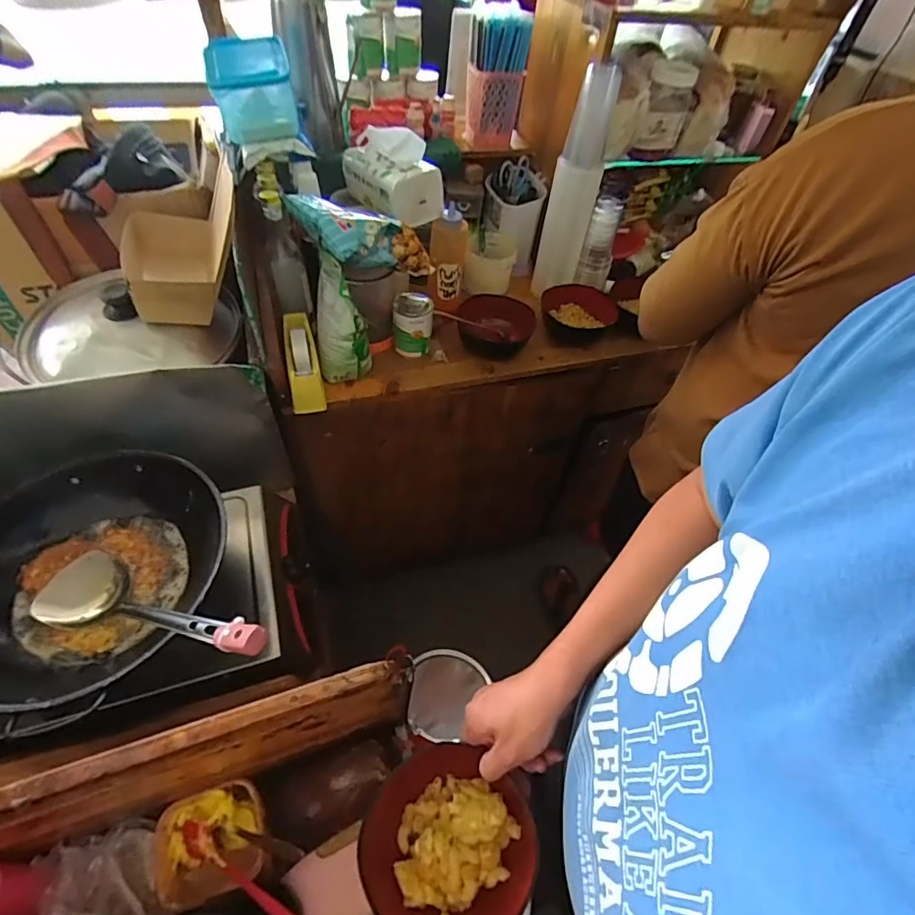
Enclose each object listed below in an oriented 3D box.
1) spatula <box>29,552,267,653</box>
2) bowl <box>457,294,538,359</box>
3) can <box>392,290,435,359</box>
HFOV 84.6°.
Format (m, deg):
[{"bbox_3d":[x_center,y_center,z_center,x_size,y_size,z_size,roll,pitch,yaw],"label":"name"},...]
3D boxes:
[{"bbox_3d":[-0.329,0.156,0.549,0.353,0.053,0.092,-2,48,27],"label":"spatula"},{"bbox_3d":[0.079,-0.262,1.013,0.155,0.052,0.142,3,53,-4],"label":"bowl"},{"bbox_3d":[-0.086,-0.248,0.967,0.073,0.114,0.067,3,53,-4],"label":"can"}]

